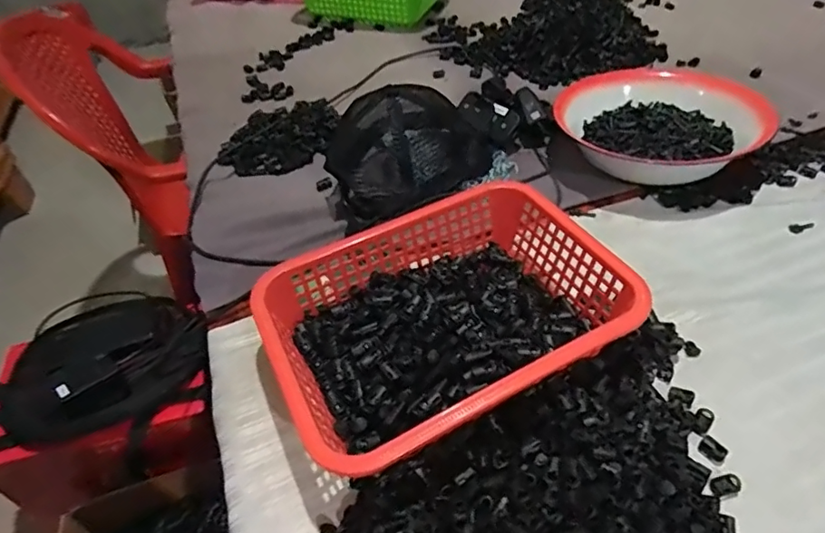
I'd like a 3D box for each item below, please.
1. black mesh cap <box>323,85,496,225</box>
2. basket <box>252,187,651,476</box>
[{"bbox_3d":[-0.006,-0.168,0.674,0.224,0.124,0.152,-29,51,-22],"label":"black mesh cap"},{"bbox_3d":[0.032,0.049,0.489,0.293,0.082,0.214,-21,48,-16],"label":"basket"}]

